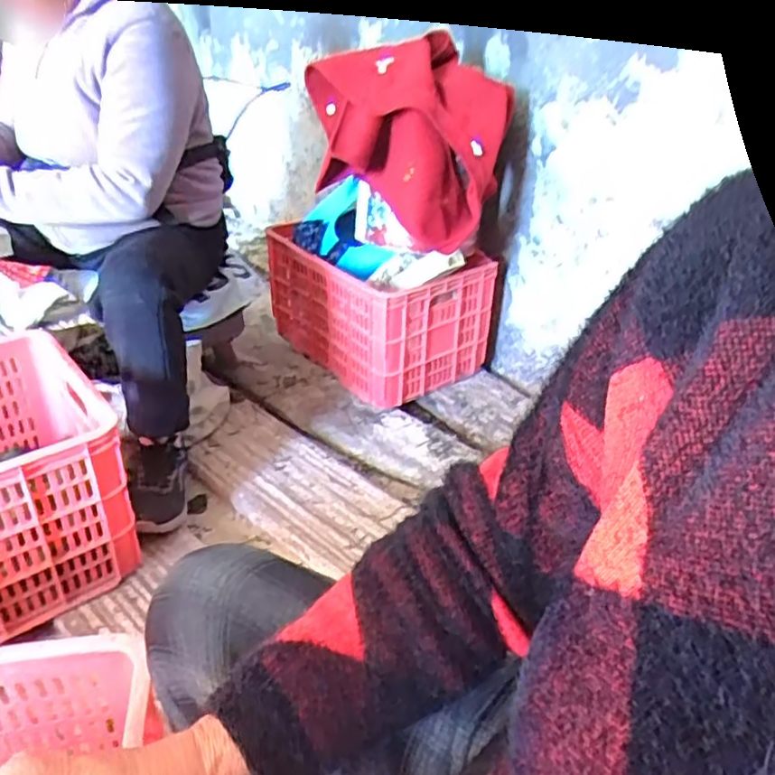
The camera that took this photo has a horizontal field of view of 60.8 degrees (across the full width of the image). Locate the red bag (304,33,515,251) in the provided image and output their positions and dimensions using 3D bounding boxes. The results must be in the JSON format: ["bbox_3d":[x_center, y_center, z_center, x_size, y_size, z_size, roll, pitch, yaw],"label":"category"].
[{"bbox_3d":[0.028,-0.519,1.355,0.381,0.330,0.243,17,34,18],"label":"red bag"}]

